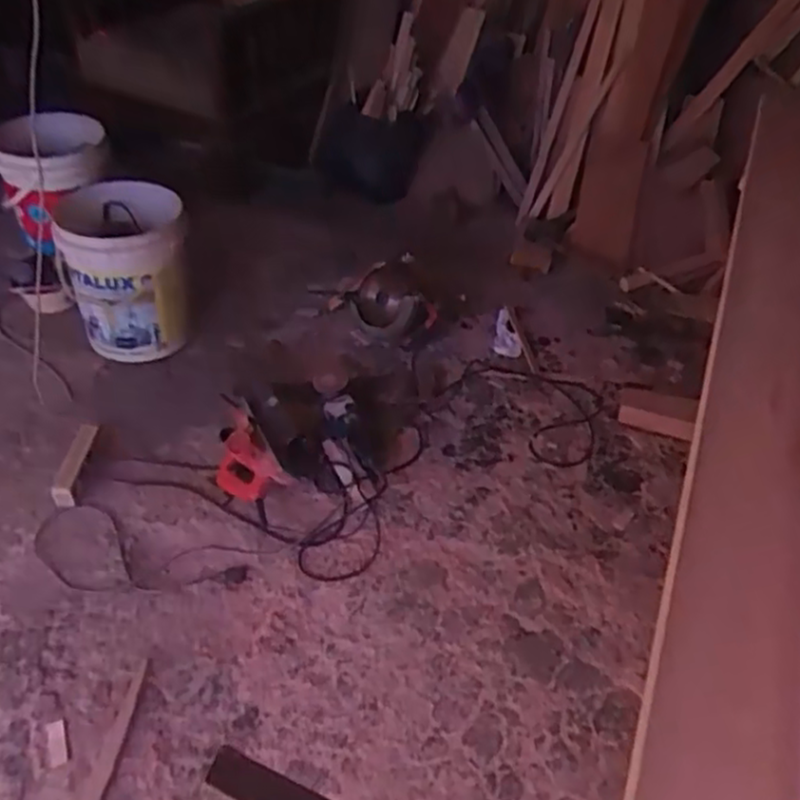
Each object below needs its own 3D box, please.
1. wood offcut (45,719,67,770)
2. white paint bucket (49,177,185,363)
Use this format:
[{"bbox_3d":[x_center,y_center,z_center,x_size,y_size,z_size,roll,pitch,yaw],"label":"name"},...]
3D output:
[{"bbox_3d":[-0.572,0.572,1.254,0.030,0.008,0.074,-14,48,-19],"label":"wood offcut"},{"bbox_3d":[-0.656,-0.318,1.825,0.263,0.359,0.292,-12,47,-17],"label":"white paint bucket"}]

